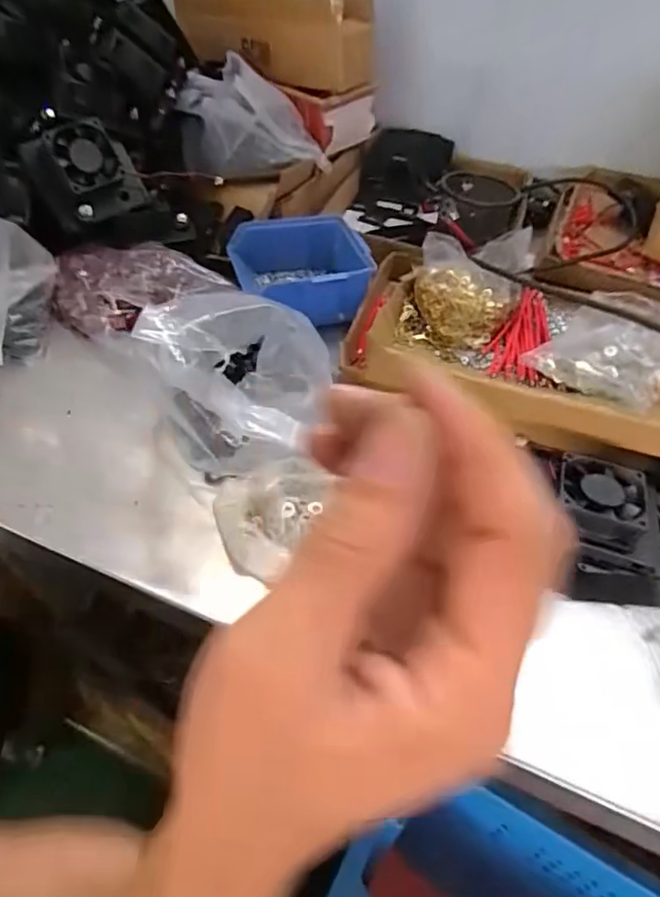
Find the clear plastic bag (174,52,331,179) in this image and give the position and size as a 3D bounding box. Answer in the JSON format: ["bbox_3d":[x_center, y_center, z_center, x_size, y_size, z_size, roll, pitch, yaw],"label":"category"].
[{"bbox_3d":[-0.089,-0.397,0.713,0.177,0.099,0.140,-5,48,-11],"label":"clear plastic bag"}]

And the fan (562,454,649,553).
[{"bbox_3d":[0.196,0.037,0.431,0.057,0.027,0.065,16,47,8],"label":"fan"}]

